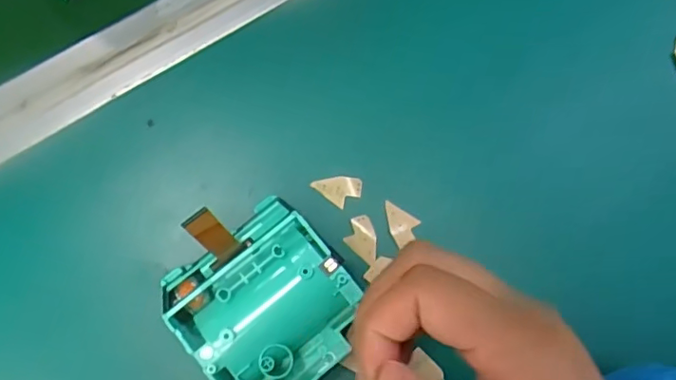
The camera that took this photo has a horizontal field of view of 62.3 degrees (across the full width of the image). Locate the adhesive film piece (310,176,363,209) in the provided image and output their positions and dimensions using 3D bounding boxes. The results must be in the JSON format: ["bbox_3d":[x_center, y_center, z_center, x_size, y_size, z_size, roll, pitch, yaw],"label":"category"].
[{"bbox_3d":[-0.001,0.000,0.290,0.025,0.004,0.016,10,80,-1],"label":"adhesive film piece"}]

